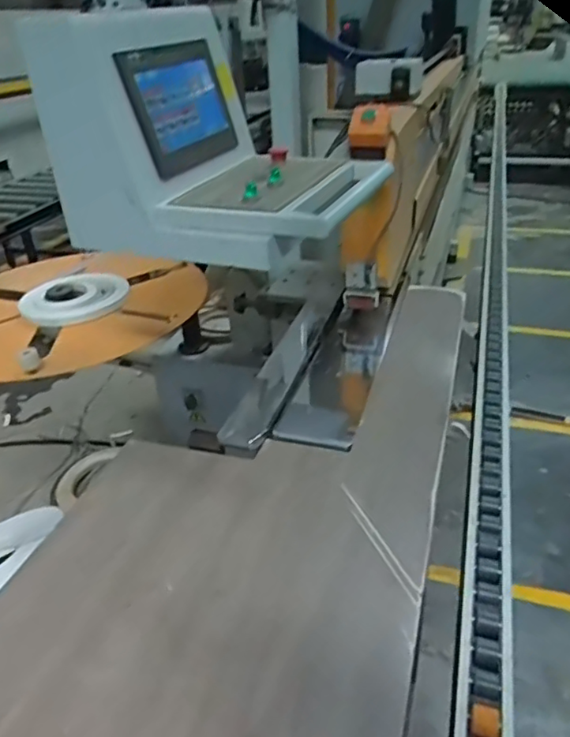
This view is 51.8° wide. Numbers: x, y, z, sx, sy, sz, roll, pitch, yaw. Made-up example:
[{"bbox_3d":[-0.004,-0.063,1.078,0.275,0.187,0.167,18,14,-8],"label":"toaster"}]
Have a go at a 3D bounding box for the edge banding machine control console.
[{"bbox_3d":[-0.094,-0.410,0.995,0.471,0.322,0.364,11,34,21],"label":"edge banding machine control console"}]

